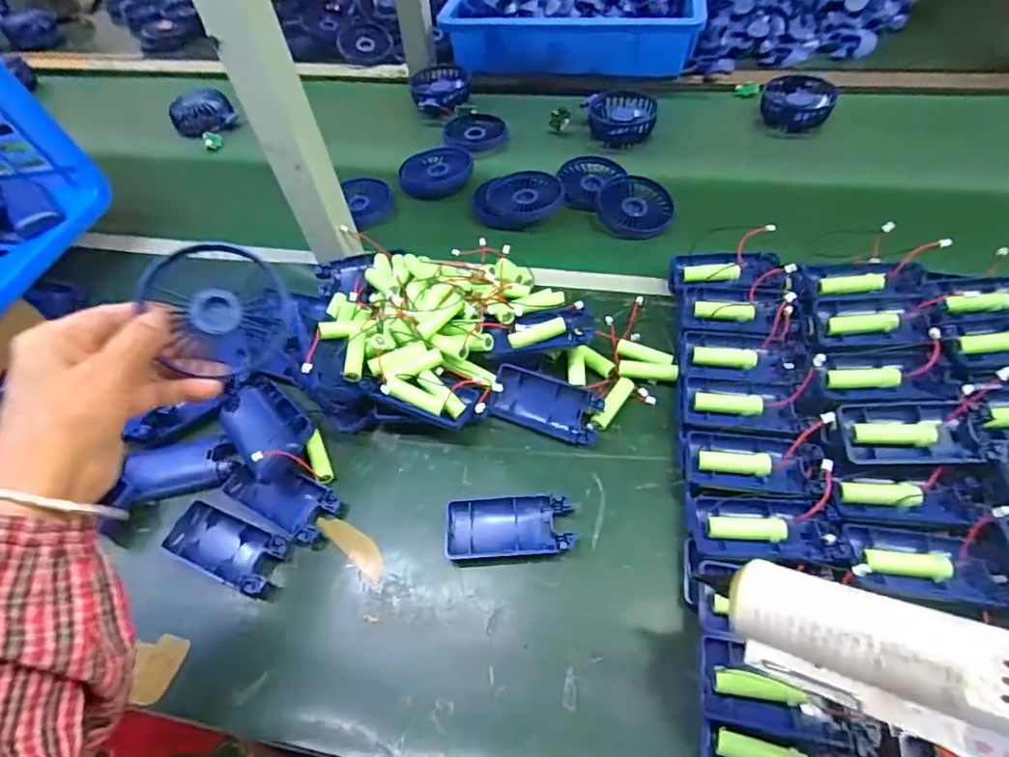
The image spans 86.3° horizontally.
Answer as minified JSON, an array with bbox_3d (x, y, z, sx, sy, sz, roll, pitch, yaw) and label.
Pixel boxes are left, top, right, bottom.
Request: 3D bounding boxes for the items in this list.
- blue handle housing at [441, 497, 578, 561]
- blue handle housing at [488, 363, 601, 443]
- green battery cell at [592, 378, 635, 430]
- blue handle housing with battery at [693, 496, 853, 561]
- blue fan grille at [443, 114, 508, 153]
[{"bbox_3d":[0.004,0.111,0.405,0.093,0.013,0.044,-4,56,1],"label":"blue handle housing"},{"bbox_3d":[0.033,0.022,0.454,0.090,0.018,0.048,20,89,14],"label":"blue handle housing"},{"bbox_3d":[0.092,0.021,0.454,0.014,0.012,0.049,31,63,22],"label":"green battery cell"},{"bbox_3d":[0.181,0.109,0.379,0.096,0.038,0.048,3,56,6],"label":"blue handle housing with battery"},{"bbox_3d":[-0.038,-0.336,0.739,0.085,0.021,0.085,-3,56,4],"label":"blue fan grille"}]

